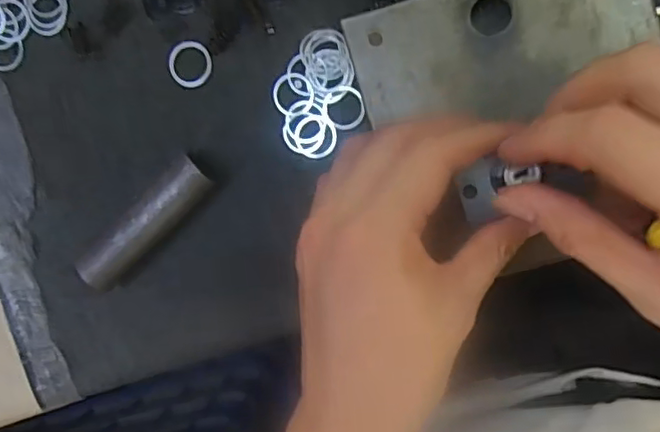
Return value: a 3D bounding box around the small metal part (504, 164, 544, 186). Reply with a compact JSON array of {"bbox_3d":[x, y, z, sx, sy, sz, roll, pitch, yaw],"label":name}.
[{"bbox_3d":[0.080,-0.017,0.254,0.015,0.005,0.007,-5,94,6],"label":"small metal part"}]

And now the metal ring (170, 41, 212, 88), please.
[{"bbox_3d":[-0.081,-0.087,0.349,0.026,0.004,0.026,1,94,9],"label":"metal ring"}]

